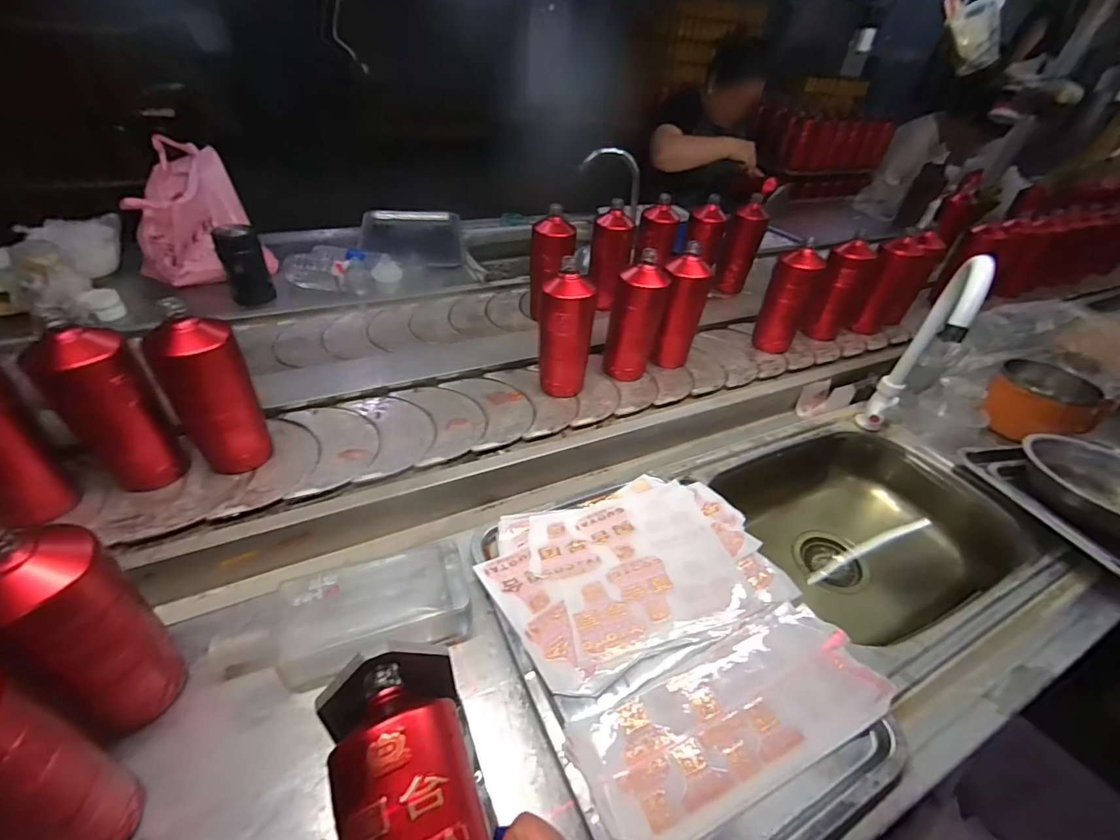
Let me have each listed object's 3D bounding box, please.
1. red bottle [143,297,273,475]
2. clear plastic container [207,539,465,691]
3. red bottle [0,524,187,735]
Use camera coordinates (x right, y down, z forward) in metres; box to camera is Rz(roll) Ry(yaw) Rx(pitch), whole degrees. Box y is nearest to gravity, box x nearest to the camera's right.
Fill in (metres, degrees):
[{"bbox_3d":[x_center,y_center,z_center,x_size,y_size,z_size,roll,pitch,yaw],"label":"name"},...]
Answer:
[{"bbox_3d":[-0.400,-0.031,0.552,0.080,0.186,0.081,-24,50,-31],"label":"red bottle"},{"bbox_3d":[-0.200,0.190,0.454,0.225,0.046,0.105,-13,45,-22],"label":"clear plastic container"},{"bbox_3d":[-0.349,0.153,0.346,0.062,0.188,0.074,22,43,17],"label":"red bottle"}]

